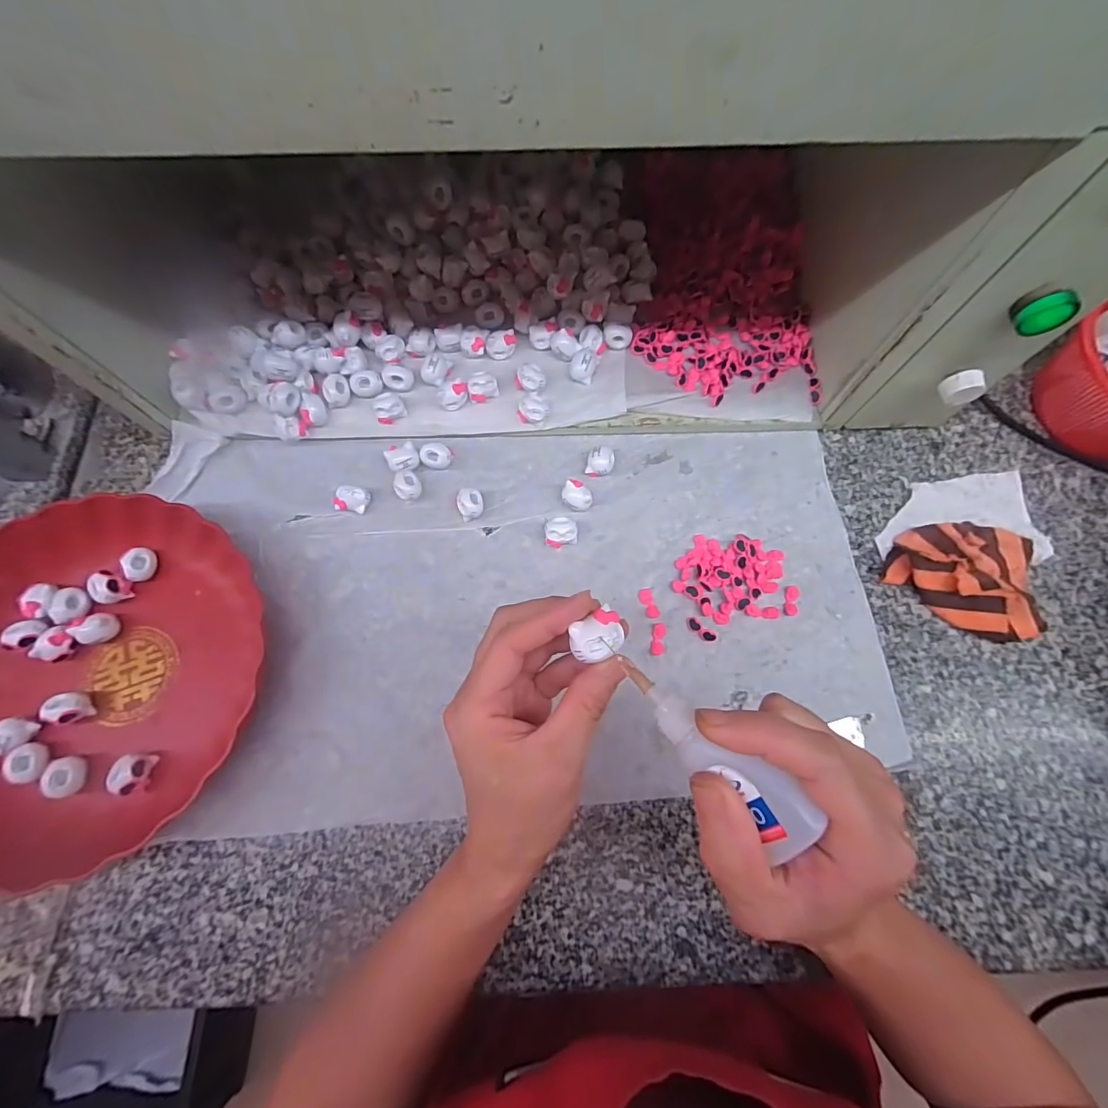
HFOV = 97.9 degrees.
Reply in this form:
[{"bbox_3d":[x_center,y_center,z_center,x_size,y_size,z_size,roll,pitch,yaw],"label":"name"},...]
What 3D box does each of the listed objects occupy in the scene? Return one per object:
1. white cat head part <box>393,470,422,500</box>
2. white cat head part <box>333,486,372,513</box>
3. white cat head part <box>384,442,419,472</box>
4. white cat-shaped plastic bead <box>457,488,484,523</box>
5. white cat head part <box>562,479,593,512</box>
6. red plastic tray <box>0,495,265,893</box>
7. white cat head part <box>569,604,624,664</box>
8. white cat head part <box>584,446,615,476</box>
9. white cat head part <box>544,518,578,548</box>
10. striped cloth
[{"bbox_3d":[-0.120,-0.056,0.395,0.021,0.015,0.022,0,73,0],"label":"white cat head part"},{"bbox_3d":[-0.164,-0.044,0.391,0.026,0.017,0.020,7,73,2],"label":"white cat head part"},{"bbox_3d":[-0.125,-0.078,0.401,0.025,0.015,0.023,-25,74,-8],"label":"white cat head part"},{"bbox_3d":[-0.067,-0.040,0.391,0.020,0.019,0.024,-9,73,-3],"label":"white cat-shaped plastic bead"},{"bbox_3d":[0.019,-0.047,0.394,0.025,0.018,0.018,42,77,12],"label":"white cat head part"},{"bbox_3d":[-0.326,0.084,0.335,0.218,0.045,0.239,-9,73,-3],"label":"red plastic tray"},{"bbox_3d":[0.020,0.037,0.220,0.026,0.010,0.021,-25,74,-8],"label":"white cat head part"},{"bbox_3d":[0.039,-0.076,0.404,0.022,0.019,0.021,0,73,0],"label":"white cat head part"},{"bbox_3d":[0.006,-0.018,0.385,0.025,0.017,0.020,-12,73,-4],"label":"white cat head part"},{"bbox_3d":[0.322,0.013,0.372,0.108,0.024,0.085,29,75,9],"label":"striped cloth"}]

